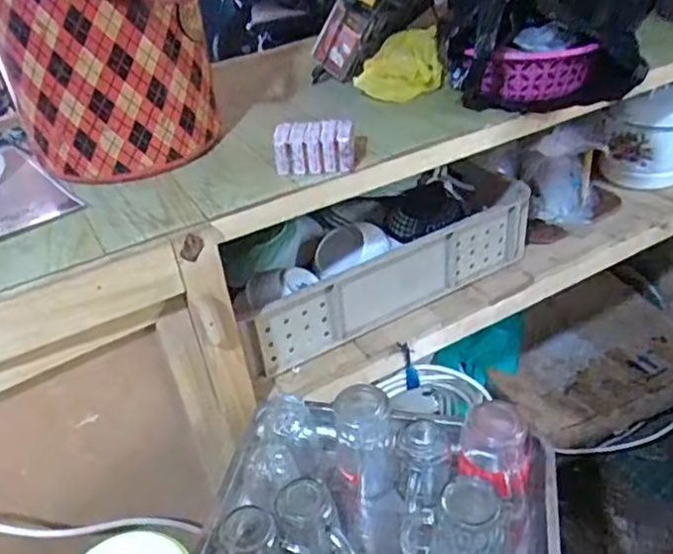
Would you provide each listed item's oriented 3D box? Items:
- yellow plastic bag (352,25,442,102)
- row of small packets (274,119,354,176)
[{"bbox_3d":[0.104,-0.340,1.033,0.143,0.084,0.075,-18,39,-16],"label":"yellow plastic bag"},{"bbox_3d":[-0.030,-0.173,0.843,0.104,0.060,0.046,2,38,10],"label":"row of small packets"}]

